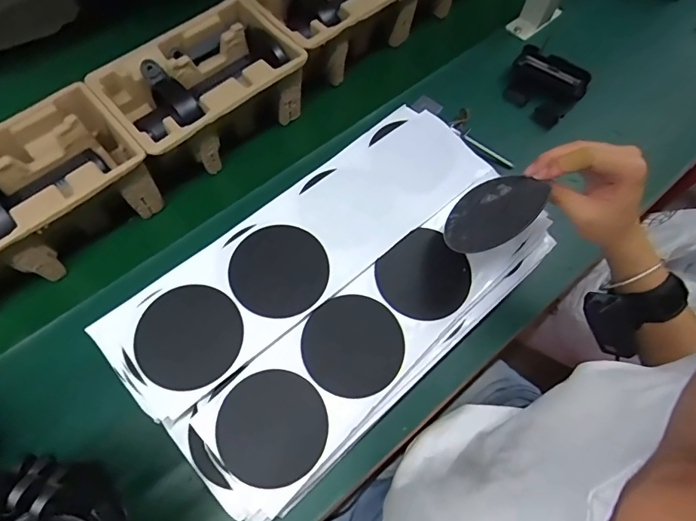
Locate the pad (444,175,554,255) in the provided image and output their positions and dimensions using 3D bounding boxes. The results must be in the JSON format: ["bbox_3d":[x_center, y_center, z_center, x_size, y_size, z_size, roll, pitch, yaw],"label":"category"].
[{"bbox_3d":[0.123,-0.043,0.385,0.088,0.007,0.089,-32,27,20],"label":"pad"}]

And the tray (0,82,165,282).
[{"bbox_3d":[-0.345,-0.072,0.504,0.227,0.090,0.142,-39,71,-18],"label":"tray"}]

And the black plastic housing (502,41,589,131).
[{"bbox_3d":[0.291,-0.260,0.661,0.101,0.058,0.094,34,68,14],"label":"black plastic housing"}]

